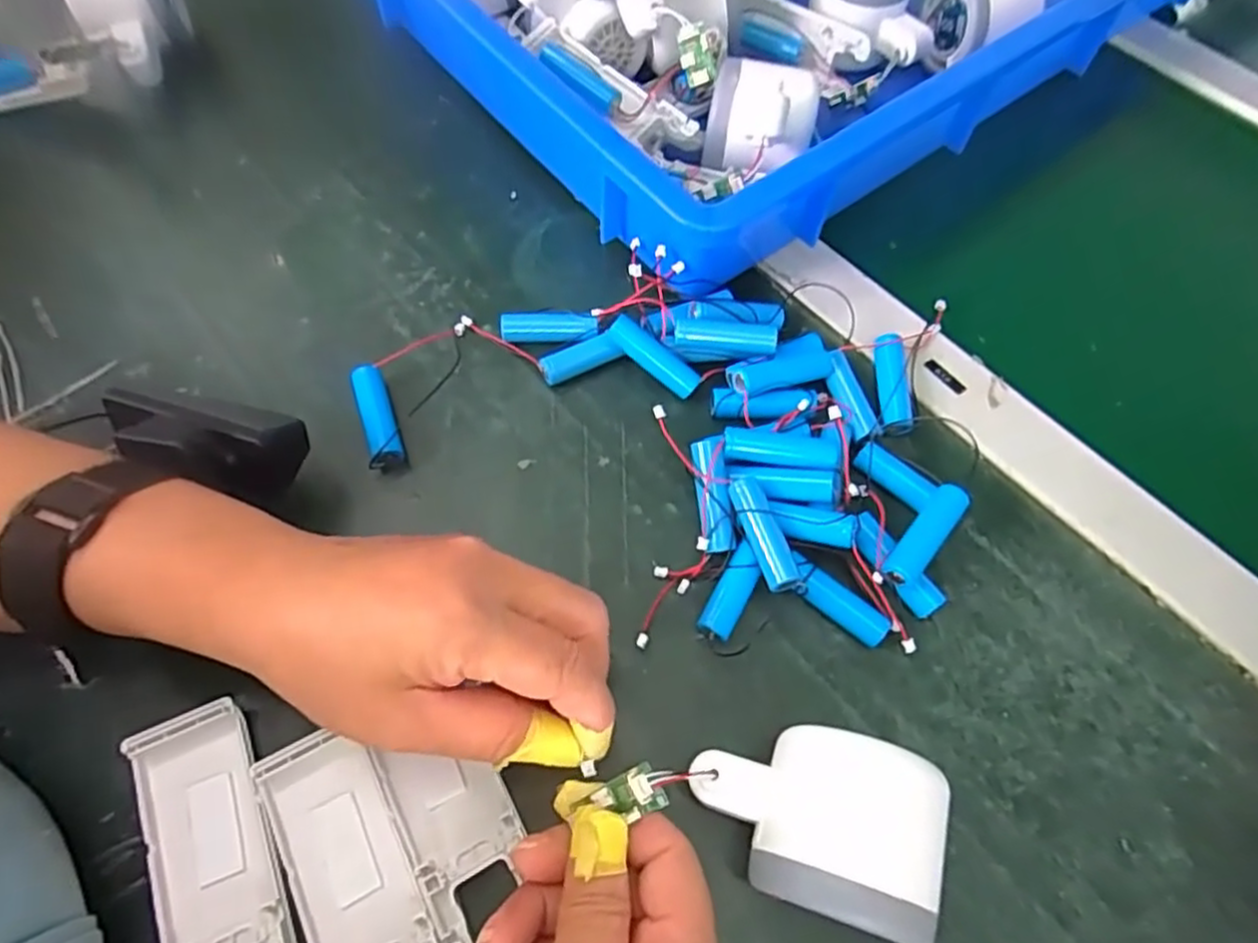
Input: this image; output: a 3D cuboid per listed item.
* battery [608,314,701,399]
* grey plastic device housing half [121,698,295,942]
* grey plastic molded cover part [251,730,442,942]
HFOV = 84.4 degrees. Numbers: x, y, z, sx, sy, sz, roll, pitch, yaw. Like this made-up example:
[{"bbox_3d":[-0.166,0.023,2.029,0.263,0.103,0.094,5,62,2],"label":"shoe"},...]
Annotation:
[{"bbox_3d":[0.012,-0.056,0.342,0.050,0.011,0.012,39,68,-2],"label":"battery"},{"bbox_3d":[-0.148,0.139,0.245,0.039,0.012,0.103,-22,66,-12],"label":"grey plastic device housing half"},{"bbox_3d":[-0.098,0.145,0.244,0.039,0.011,0.103,-28,68,-14],"label":"grey plastic molded cover part"}]

